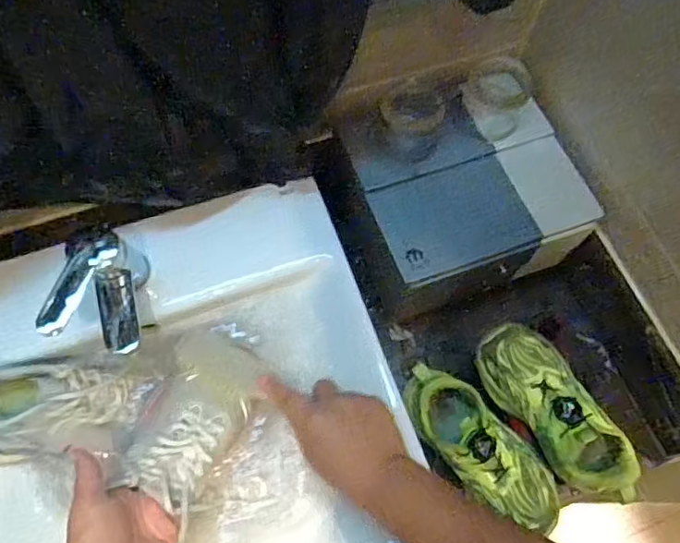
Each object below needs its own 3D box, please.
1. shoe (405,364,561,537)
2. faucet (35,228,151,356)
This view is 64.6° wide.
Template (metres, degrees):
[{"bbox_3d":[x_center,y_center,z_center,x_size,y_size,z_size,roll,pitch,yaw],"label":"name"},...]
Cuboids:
[{"bbox_3d":[0.158,0.205,0.623,0.215,0.086,0.086,42,72,15],"label":"shoe"},{"bbox_3d":[-0.228,0.020,0.506,0.077,0.095,0.126,-10,68,-6],"label":"faucet"}]

